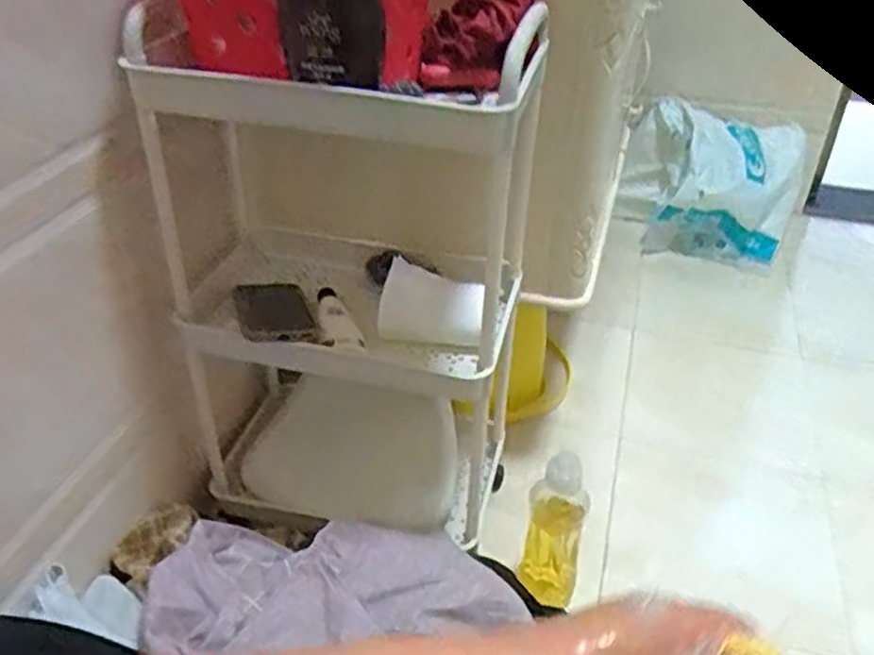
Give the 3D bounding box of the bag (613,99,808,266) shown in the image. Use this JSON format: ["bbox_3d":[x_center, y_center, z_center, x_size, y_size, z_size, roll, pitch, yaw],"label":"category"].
[{"bbox_3d":[0.587,-0.305,1.632,0.378,0.277,0.190,11,37,14],"label":"bag"}]

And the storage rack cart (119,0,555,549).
[{"bbox_3d":[-0.108,-0.052,0.882,0.407,0.610,0.264,5,36,6],"label":"storage rack cart"}]

